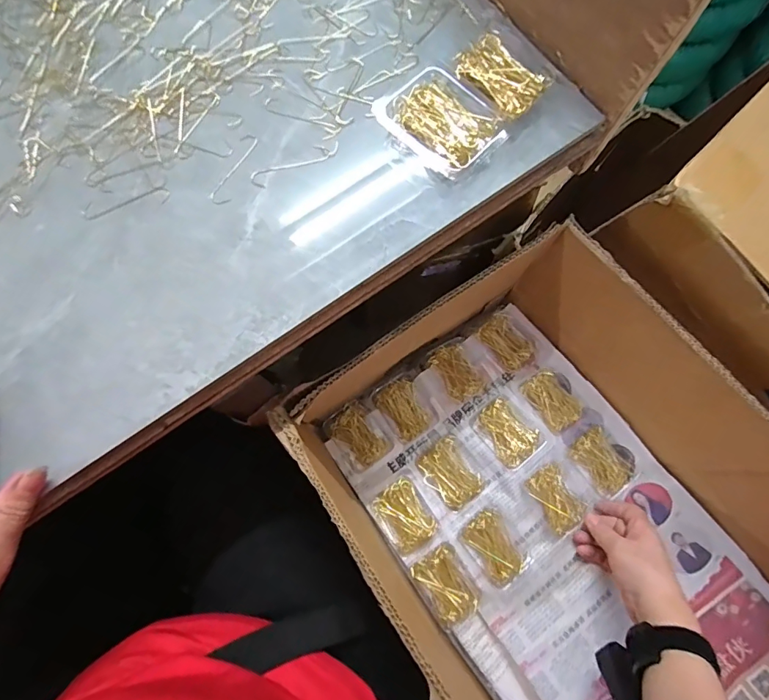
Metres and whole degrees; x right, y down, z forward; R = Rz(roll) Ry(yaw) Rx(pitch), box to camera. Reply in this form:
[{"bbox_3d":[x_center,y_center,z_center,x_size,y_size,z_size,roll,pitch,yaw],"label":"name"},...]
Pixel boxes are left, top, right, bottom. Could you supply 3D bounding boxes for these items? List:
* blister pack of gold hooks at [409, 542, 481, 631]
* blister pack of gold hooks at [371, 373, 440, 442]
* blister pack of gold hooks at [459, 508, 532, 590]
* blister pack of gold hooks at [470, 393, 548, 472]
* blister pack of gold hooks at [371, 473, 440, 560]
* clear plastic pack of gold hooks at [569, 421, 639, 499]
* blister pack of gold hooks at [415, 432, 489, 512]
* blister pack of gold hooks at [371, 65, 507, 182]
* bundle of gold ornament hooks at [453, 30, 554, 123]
[{"bbox_3d":[0.069,0.258,0.481,0.056,0.023,0.079,-31,79,-8],"label":"blister pack of gold hooks"},{"bbox_3d":[0.026,0.071,0.553,0.056,0.025,0.078,-36,80,-9],"label":"blister pack of gold hooks"},{"bbox_3d":[0.123,0.220,0.496,0.054,0.021,0.073,-36,80,-9],"label":"blister pack of gold hooks"},{"bbox_3d":[0.149,0.097,0.526,0.061,0.024,0.080,-40,80,-10],"label":"blister pack of gold hooks"},{"bbox_3d":[0.024,0.189,0.507,0.060,0.014,0.076,-36,80,-9],"label":"blister pack of gold hooks"},{"bbox_3d":[0.261,0.130,0.521,0.063,0.020,0.081,-43,81,-10],"label":"clear plastic pack of gold hooks"},{"bbox_3d":[0.081,0.145,0.526,0.059,0.019,0.077,-38,80,-9],"label":"blister pack of gold hooks"},{"bbox_3d":[0.046,-0.177,0.345,0.086,0.020,0.061,40,79,8],"label":"blister pack of gold hooks"},{"bbox_3d":[0.090,-0.214,0.351,0.044,0.020,0.069,-40,80,-10],"label":"bundle of gold ornament hooks"}]

